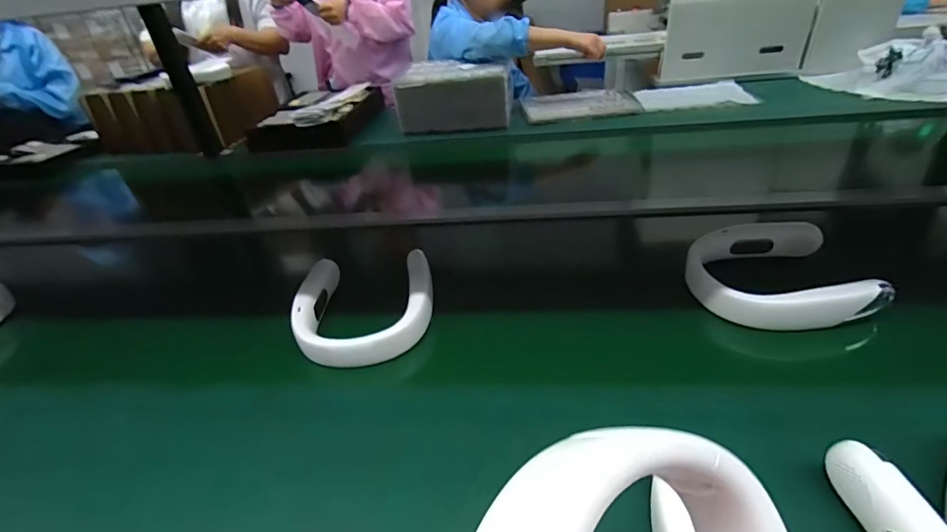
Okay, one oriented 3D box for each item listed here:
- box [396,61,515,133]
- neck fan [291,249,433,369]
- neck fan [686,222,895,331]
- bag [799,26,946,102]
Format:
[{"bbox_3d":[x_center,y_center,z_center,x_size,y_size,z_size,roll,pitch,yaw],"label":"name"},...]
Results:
[{"bbox_3d":[-0.050,-0.516,1.353,0.326,0.144,0.236,-3,36,5],"label":"box"},{"bbox_3d":[-0.146,0.056,0.631,0.187,0.044,0.209,-8,35,-1],"label":"neck fan"},{"bbox_3d":[0.402,0.008,0.606,0.218,0.044,0.200,-7,35,0],"label":"neck fan"},{"bbox_3d":[1.117,-0.552,1.246,0.330,0.103,0.265,22,45,34],"label":"bag"}]

